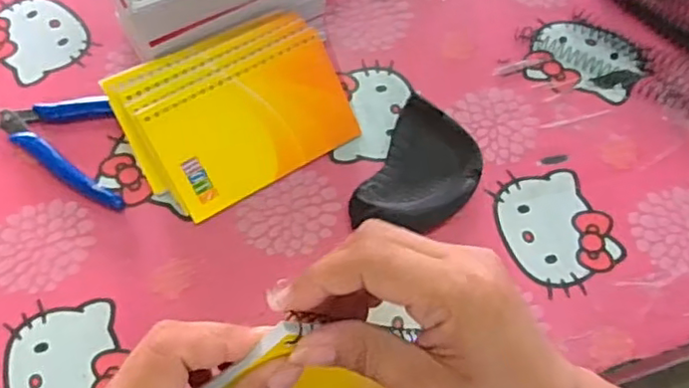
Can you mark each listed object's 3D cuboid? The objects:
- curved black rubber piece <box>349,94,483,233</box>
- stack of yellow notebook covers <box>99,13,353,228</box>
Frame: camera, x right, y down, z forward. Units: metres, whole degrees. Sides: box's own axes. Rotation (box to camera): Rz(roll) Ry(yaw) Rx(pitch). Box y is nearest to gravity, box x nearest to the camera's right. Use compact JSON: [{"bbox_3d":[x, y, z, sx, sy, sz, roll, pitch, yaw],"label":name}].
[{"bbox_3d":[0.053,-0.012,0.422,0.066,0.025,0.093,25,66,10],"label":"curved black rubber piece"},{"bbox_3d":[-0.072,-0.054,0.421,0.139,0.026,0.102,-29,109,-14],"label":"stack of yellow notebook covers"}]

